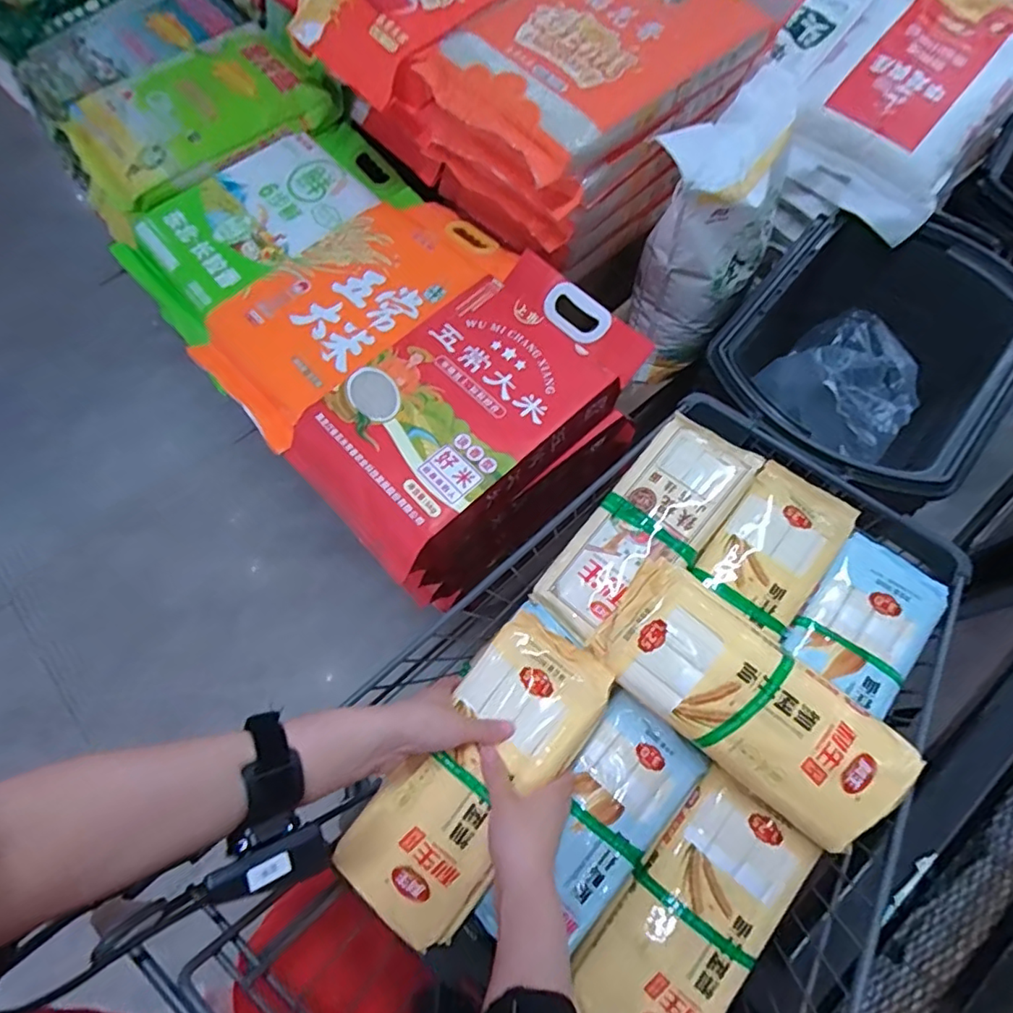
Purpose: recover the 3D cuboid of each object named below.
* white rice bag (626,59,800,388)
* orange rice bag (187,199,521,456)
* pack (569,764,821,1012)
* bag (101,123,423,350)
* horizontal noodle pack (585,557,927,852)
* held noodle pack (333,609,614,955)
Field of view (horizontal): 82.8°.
[{"bbox_3d":[0.347,-0.437,0.941,0.151,0.377,0.324,38,73,16],"label":"white rice bag"},{"bbox_3d":[-0.213,-0.304,0.845,0.465,0.067,0.264,-40,71,-14],"label":"orange rice bag"},{"bbox_3d":[0.170,0.380,0.522,0.124,0.049,0.248,35,72,15],"label":"pack"},{"bbox_3d":[-0.383,-0.457,0.959,0.448,0.122,0.296,-42,72,-14],"label":"bag"},{"bbox_3d":[0.205,0.165,0.495,0.258,0.049,0.108,37,73,16],"label":"horizontal noodle pack"},{"bbox_3d":[-0.022,0.231,0.503,0.114,0.040,0.265,36,82,16],"label":"held noodle pack"}]

